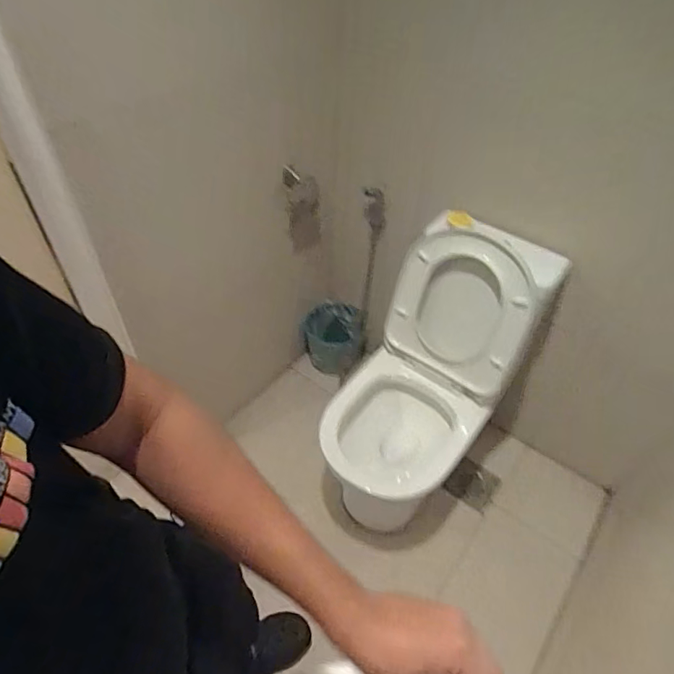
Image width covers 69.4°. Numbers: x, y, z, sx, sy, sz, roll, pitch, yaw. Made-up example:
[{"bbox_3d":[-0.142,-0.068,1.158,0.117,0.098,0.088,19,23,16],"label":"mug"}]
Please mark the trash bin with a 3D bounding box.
[{"bbox_3d":[-0.015,0.008,1.950,0.241,0.224,0.186,1,47,-1],"label":"trash bin"}]

